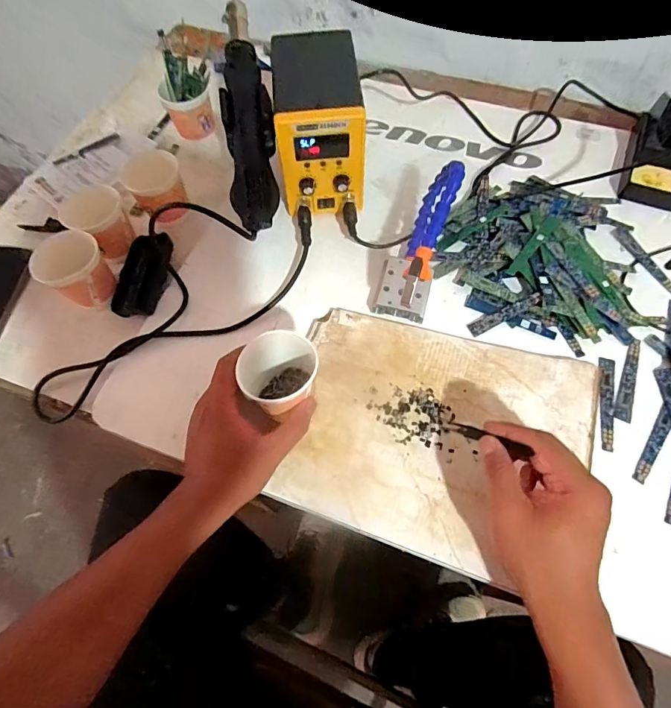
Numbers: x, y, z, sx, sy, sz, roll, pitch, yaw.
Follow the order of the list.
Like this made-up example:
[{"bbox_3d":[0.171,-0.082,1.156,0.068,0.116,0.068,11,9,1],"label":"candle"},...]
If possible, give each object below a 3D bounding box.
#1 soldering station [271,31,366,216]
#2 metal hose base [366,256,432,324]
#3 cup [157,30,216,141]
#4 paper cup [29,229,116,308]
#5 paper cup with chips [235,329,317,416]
[{"bbox_3d":[-0.020,-0.269,0.520,0.095,0.141,0.157,-4,63,0],"label":"soldering station"},{"bbox_3d":[0.076,-0.074,0.485,0.059,0.017,0.067,15,65,9],"label":"metal hose base"},{"bbox_3d":[-0.203,-0.357,0.596,0.069,0.099,0.070,-14,64,-5],"label":"cup"},{"bbox_3d":[-0.286,-0.090,0.481,0.065,0.072,0.059,-42,69,-17],"label":"paper cup"},{"bbox_3d":[-0.051,0.017,0.403,0.067,0.074,0.076,-15,64,-5],"label":"paper cup with chips"}]

